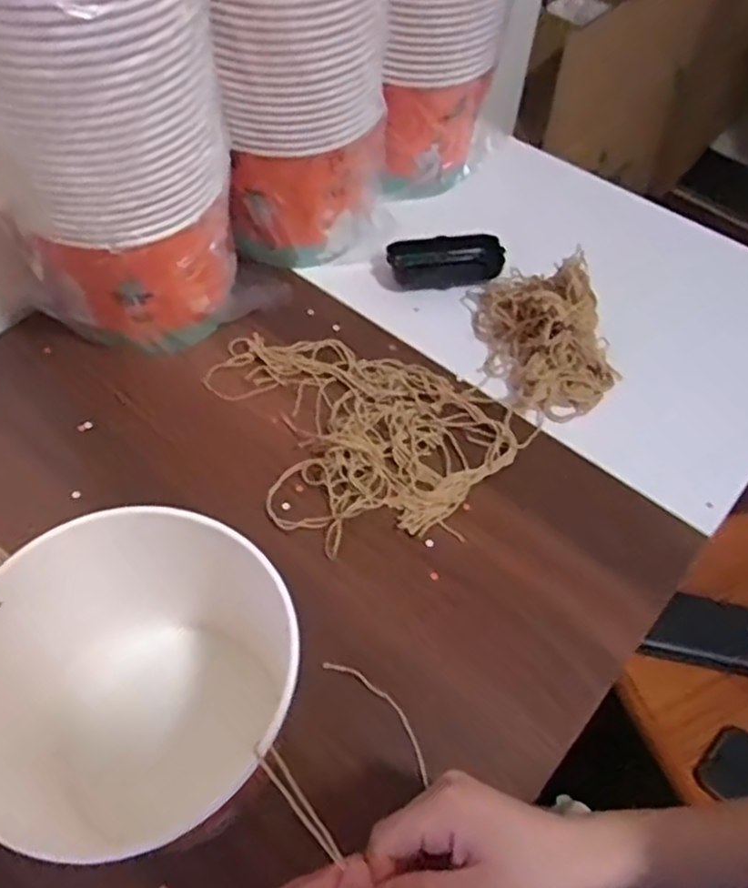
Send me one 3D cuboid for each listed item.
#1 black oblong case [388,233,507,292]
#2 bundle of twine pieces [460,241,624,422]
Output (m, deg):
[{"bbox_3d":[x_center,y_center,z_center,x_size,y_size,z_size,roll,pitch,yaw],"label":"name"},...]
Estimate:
[{"bbox_3d":[0.072,-0.181,0.702,0.110,0.028,0.047,-13,56,-10],"label":"black oblong case"},{"bbox_3d":[0.138,-0.108,0.614,0.093,0.070,0.161,-24,59,-17],"label":"bundle of twine pieces"}]

